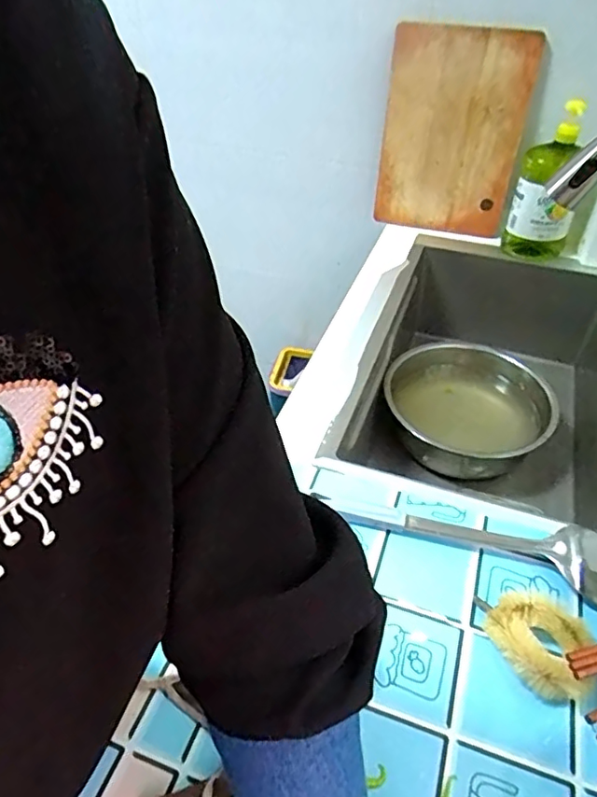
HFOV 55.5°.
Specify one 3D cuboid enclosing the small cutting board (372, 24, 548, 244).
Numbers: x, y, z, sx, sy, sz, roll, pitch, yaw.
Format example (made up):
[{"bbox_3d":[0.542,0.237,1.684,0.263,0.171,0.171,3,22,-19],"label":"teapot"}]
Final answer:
[{"bbox_3d":[0.287,-0.490,1.067,0.257,0.342,0.031,13,38,14],"label":"small cutting board"}]

